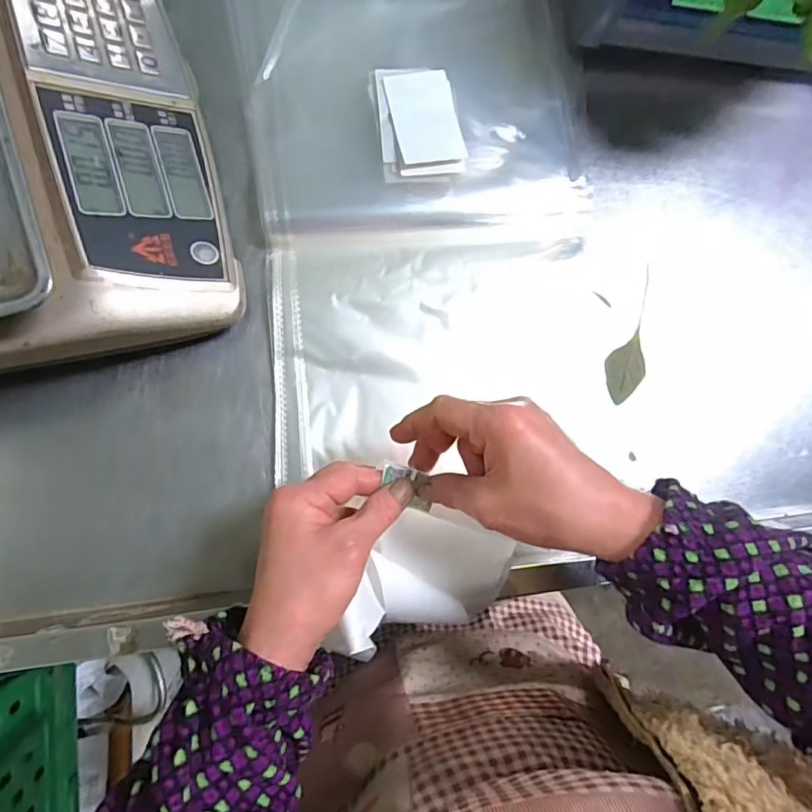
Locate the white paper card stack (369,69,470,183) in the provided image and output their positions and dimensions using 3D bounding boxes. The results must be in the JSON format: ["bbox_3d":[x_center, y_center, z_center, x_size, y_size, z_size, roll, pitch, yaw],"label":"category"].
[{"bbox_3d":[0.011,-0.243,0.442,0.072,0.009,0.105,-9,85,-9],"label":"white paper card stack"}]

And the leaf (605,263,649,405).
[{"bbox_3d":[0.205,-0.062,0.462,0.034,0.004,0.125,20,81,-6],"label":"leaf"}]

